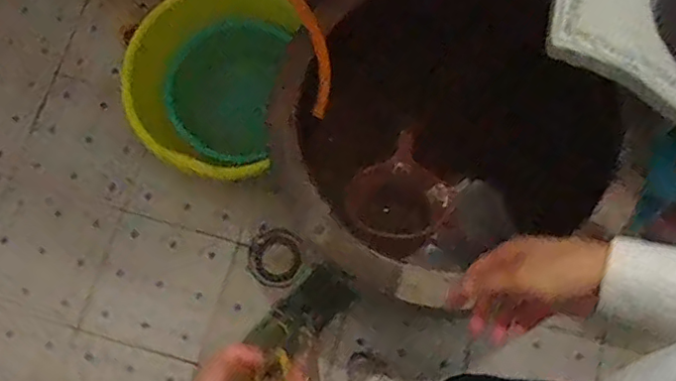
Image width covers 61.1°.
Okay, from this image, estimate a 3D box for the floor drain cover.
[{"bbox_3d":[-0.152,0.162,1.394,0.128,0.017,0.136,21,77,6],"label":"floor drain cover"}]

